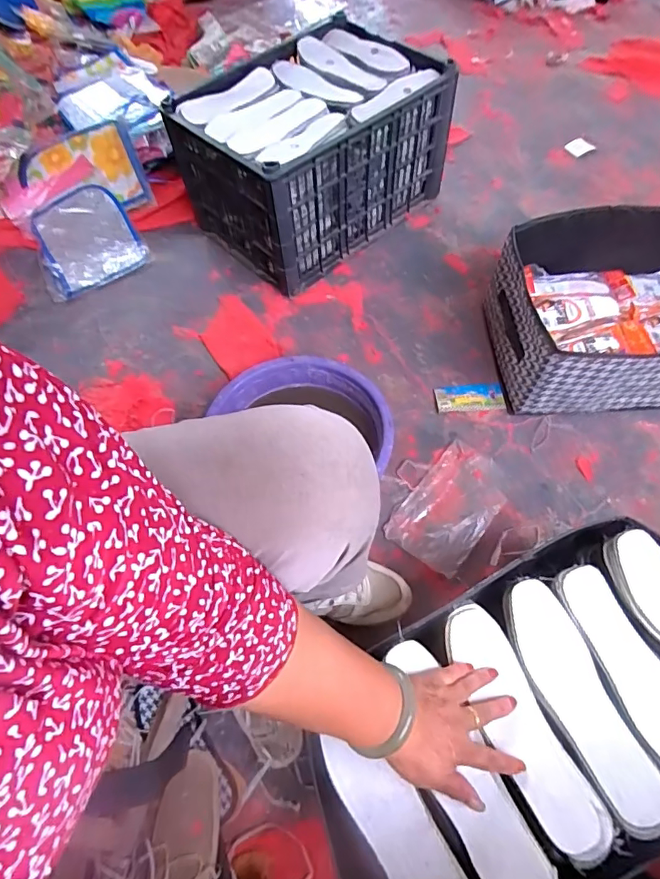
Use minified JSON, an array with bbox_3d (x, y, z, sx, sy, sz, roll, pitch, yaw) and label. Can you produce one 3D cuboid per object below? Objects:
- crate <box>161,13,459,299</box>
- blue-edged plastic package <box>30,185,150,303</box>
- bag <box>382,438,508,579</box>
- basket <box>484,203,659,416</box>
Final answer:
[{"bbox_3d":[-0.034,-0.622,1.098,0.484,0.268,0.386,-40,66,-18],"label":"crate"},{"bbox_3d":[-0.579,-0.479,1.184,0.231,0.055,0.301,-25,62,-10],"label":"blue-edged plastic package"},{"bbox_3d":[0.194,0.107,0.810,0.128,0.017,0.200,35,68,20],"label":"bag"},{"bbox_3d":[0.528,-0.219,0.877,0.447,0.184,0.322,-5,60,0],"label":"basket"}]

